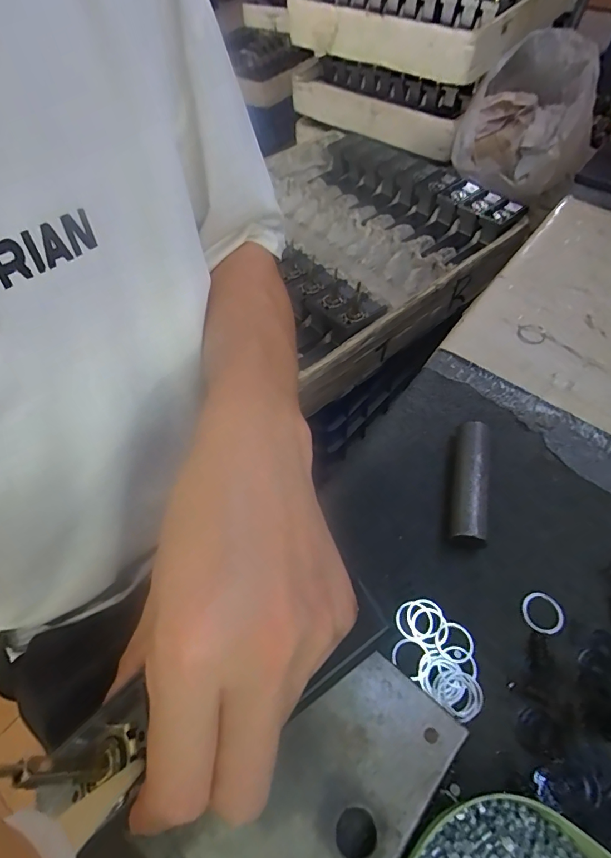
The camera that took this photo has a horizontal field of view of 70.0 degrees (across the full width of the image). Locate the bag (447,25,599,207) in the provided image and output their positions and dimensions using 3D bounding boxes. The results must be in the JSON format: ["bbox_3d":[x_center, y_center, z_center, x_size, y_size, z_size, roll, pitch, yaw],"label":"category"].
[{"bbox_3d":[0.484,-0.671,0.943,0.270,0.201,0.269,21,60,17],"label":"bag"}]

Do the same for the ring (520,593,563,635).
[{"bbox_3d":[0.156,0.122,0.288,0.024,0.005,0.026,0,58,0],"label":"ring"}]

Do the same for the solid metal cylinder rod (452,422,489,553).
[{"bbox_3d":[0.120,0.040,0.321,0.022,0.027,0.091,10,58,7],"label":"solid metal cylinder rod"}]

